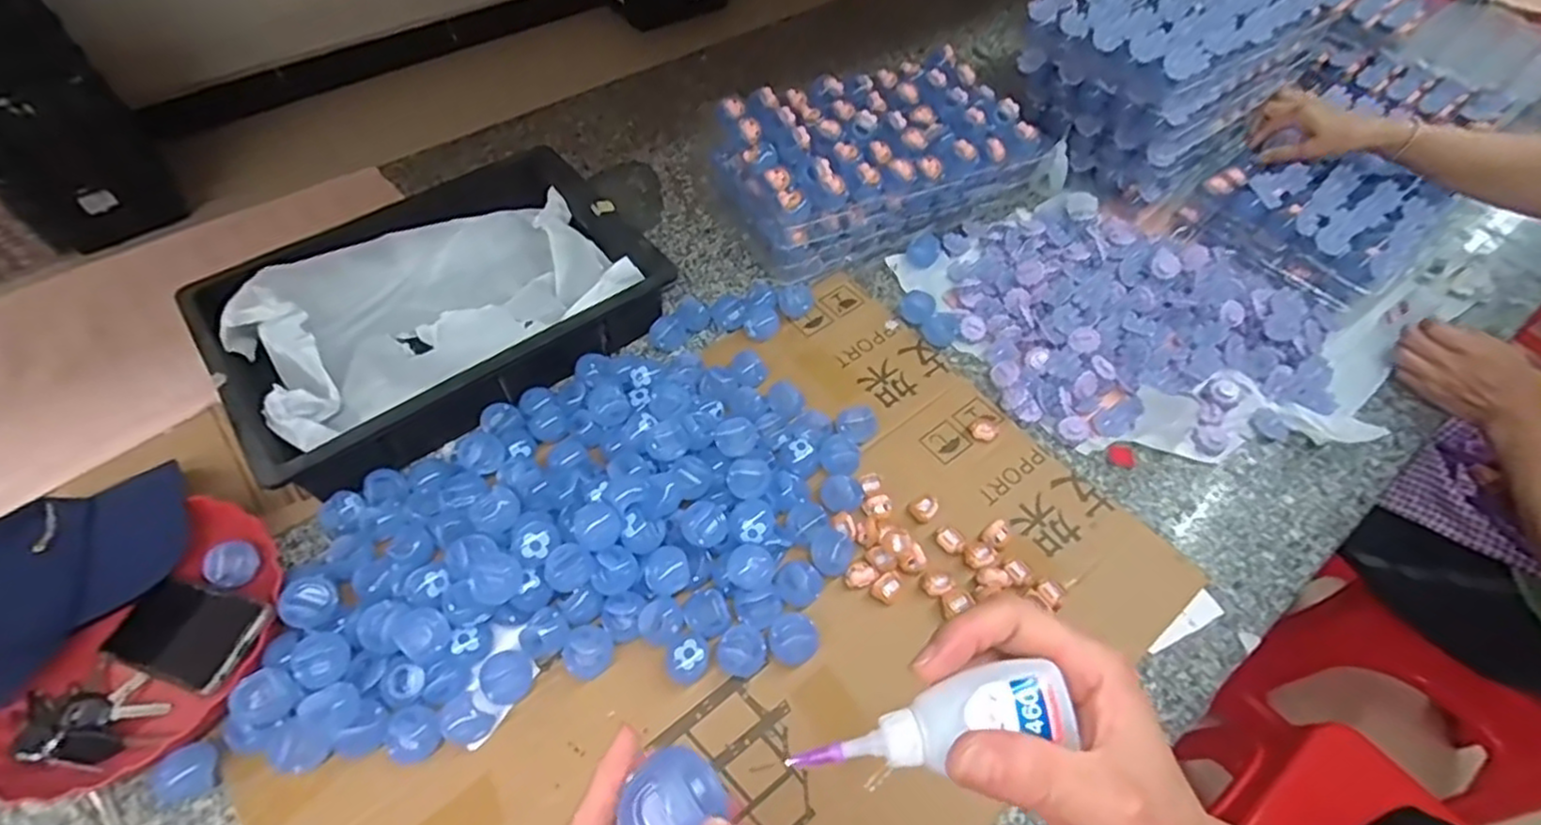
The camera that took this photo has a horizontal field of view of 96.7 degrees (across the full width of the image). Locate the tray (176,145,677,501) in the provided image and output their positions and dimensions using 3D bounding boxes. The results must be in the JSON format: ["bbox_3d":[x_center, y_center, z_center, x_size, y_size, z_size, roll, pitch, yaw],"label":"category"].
[{"bbox_3d":[-0.375,-0.133,0.777,0.436,0.086,0.309,-34,61,-22],"label":"tray"}]

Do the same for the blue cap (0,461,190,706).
[{"bbox_3d":[-0.634,0.145,0.611,0.126,0.064,0.230,26,58,17],"label":"blue cap"}]

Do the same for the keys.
[{"bbox_3d":[-0.569,0.250,0.563,0.109,0.032,0.072,5,54,3],"label":"keys"}]

